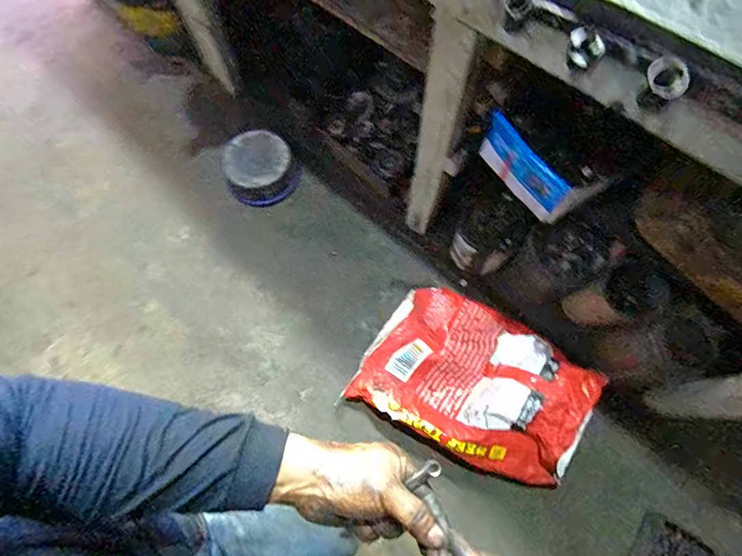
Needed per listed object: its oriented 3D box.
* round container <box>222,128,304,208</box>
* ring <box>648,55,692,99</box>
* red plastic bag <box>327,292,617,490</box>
[{"bbox_3d":[-0.340,-0.338,1.270,0.209,0.117,0.210,-1,71,2],"label":"round container"},{"bbox_3d":[0.273,-0.184,0.379,0.037,0.008,0.031,39,109,0],"label":"ring"},{"bbox_3d":[0.247,0.240,0.995,0.535,0.158,0.354,19,74,8],"label":"red plastic bag"}]

